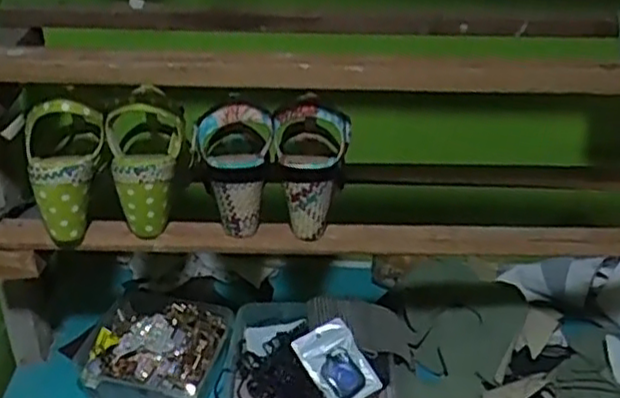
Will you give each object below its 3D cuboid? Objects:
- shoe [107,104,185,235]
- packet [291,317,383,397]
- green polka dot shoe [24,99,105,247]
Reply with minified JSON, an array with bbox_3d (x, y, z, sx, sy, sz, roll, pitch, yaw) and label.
[{"bbox_3d":[-0.167,-0.030,0.715,0.082,0.130,0.062,-6,30,-12],"label":"shoe"},{"bbox_3d":[0.032,0.196,0.821,0.066,0.019,0.102,-30,71,-11],"label":"packet"},{"bbox_3d":[-0.246,-0.028,0.704,0.075,0.146,0.070,-7,30,-15],"label":"green polka dot shoe"}]

